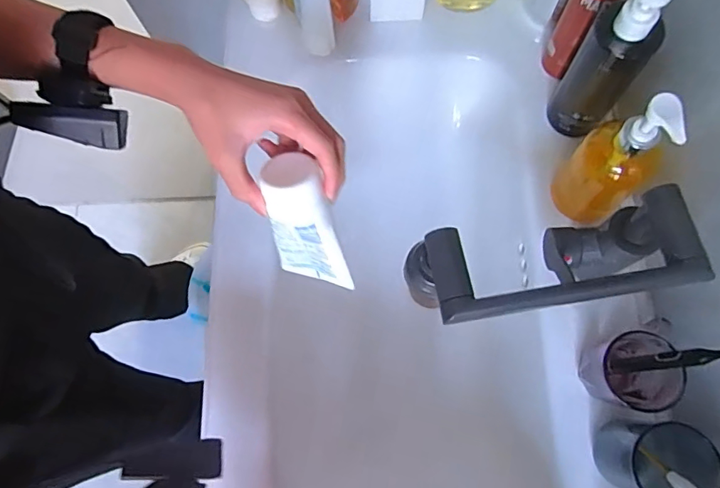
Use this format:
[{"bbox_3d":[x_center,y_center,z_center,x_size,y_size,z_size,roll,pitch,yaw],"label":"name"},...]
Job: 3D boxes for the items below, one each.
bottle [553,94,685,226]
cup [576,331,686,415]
[{"bbox_3d":[0.242,-0.077,0.464,0.068,0.183,0.058,38,80,10],"label":"bottle"},{"bbox_3d":[0.254,0.120,0.468,0.068,0.065,0.070,0,75,1],"label":"cup"}]

